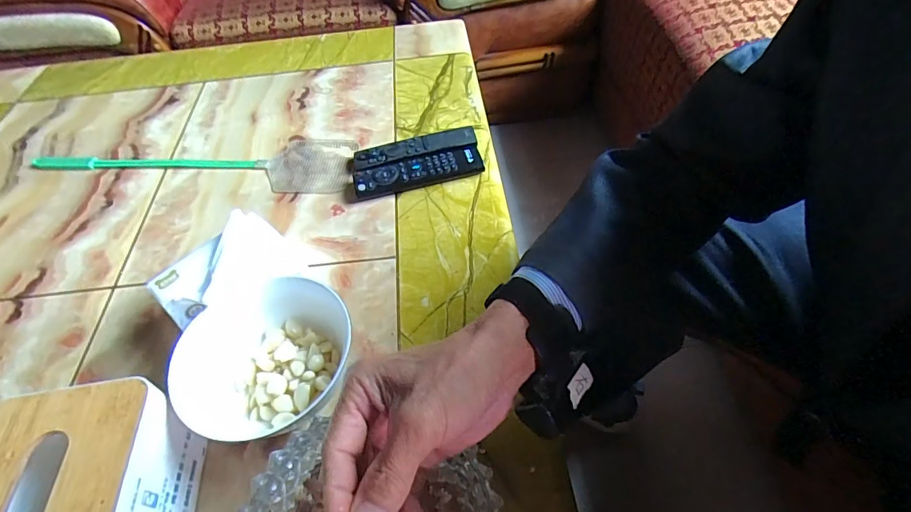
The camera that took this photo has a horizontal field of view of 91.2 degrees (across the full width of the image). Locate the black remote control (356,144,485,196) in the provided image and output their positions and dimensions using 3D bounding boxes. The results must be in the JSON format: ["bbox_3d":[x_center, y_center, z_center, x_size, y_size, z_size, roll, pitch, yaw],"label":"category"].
[{"bbox_3d":[-0.047,-0.108,0.567,0.161,0.020,0.045,-16,53,-7],"label":"black remote control"}]

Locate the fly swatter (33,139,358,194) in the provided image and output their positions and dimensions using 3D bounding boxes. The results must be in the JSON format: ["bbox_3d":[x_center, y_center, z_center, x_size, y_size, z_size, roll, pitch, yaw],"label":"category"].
[{"bbox_3d":[-0.355,-0.138,0.623,0.447,0.013,0.105,4,53,8],"label":"fly swatter"}]

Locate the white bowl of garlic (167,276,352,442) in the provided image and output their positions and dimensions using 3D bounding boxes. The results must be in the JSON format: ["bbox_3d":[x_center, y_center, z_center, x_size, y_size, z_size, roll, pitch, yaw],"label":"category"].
[{"bbox_3d":[-0.156,0.092,0.384,0.114,0.079,0.141,22,58,20],"label":"white bowl of garlic"}]

